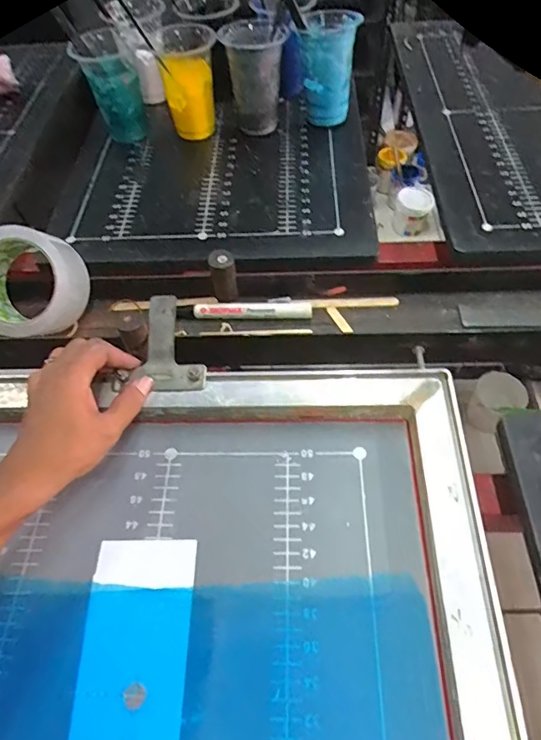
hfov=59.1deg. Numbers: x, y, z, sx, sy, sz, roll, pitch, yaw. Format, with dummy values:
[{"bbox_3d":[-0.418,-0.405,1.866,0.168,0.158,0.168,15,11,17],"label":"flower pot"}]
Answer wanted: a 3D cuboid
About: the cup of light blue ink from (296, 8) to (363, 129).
[{"bbox_3d":[0.079,-0.405,0.643,0.073,0.119,0.076,5,57,7],"label":"cup of light blue ink"}]

